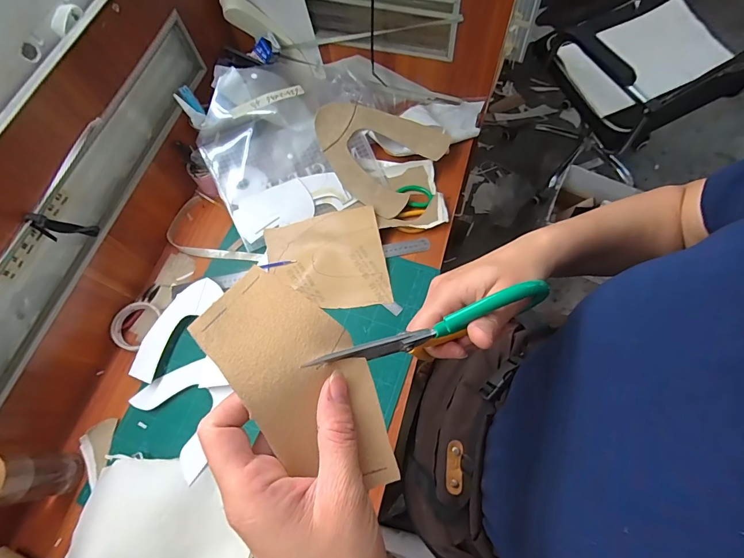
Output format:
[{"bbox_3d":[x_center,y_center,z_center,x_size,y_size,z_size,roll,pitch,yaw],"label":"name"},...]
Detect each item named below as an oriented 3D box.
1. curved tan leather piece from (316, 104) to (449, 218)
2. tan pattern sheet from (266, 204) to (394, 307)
[{"bbox_3d":[0.008,-0.284,0.802,0.246,0.033,0.218,39,82,-6],"label":"curved tan leather piece"},{"bbox_3d":[-0.090,-0.035,0.746,0.228,0.039,0.191,-10,68,-1],"label":"tan pattern sheet"}]

